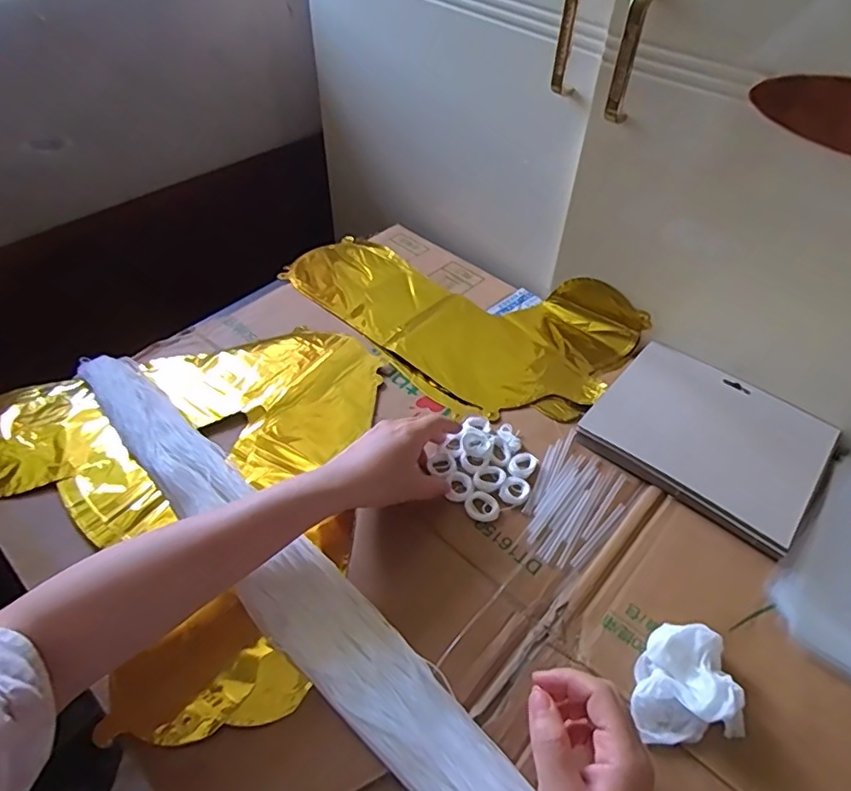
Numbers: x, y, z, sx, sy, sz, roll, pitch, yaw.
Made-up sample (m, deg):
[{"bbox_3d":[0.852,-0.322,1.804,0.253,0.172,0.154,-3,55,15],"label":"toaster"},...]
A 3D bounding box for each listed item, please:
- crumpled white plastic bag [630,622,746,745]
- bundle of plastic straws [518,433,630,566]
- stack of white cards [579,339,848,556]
[{"bbox_3d":[0.173,0.194,0.389,0.068,0.030,0.066,-3,46,-8],"label":"crumpled white plastic bag"},{"bbox_3d":[0.129,0.090,0.498,0.073,0.008,0.124,22,48,15],"label":"bundle of plastic straws"},{"bbox_3d":[0.268,0.039,0.539,0.197,0.028,0.160,33,51,24],"label":"stack of white cards"}]

